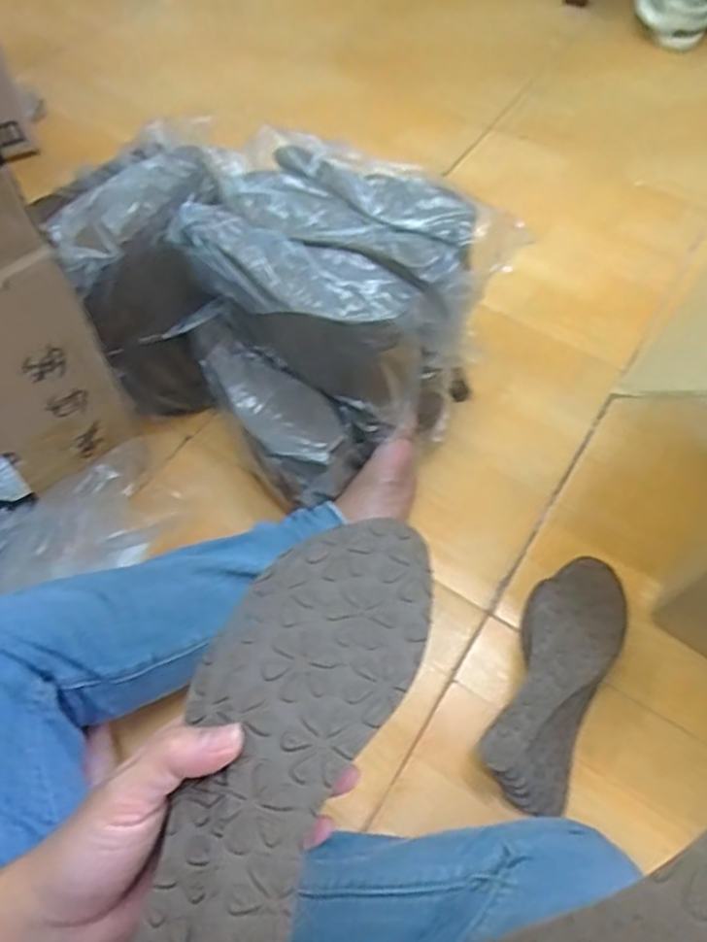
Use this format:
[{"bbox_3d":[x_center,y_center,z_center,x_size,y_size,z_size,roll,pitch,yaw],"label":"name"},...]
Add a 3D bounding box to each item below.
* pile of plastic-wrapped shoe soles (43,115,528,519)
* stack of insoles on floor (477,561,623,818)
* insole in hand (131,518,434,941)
[{"bbox_3d":[-0.066,-0.173,0.708,0.358,0.220,0.329,28,62,15],"label":"pile of plastic-wrapped shoe soles"},{"bbox_3d":[0.191,0.196,0.619,0.083,0.057,0.232,22,61,12],"label":"stack of insoles on floor"},{"bbox_3d":[-0.035,0.124,0.278,0.086,0.018,0.238,19,63,10],"label":"insole in hand"}]

